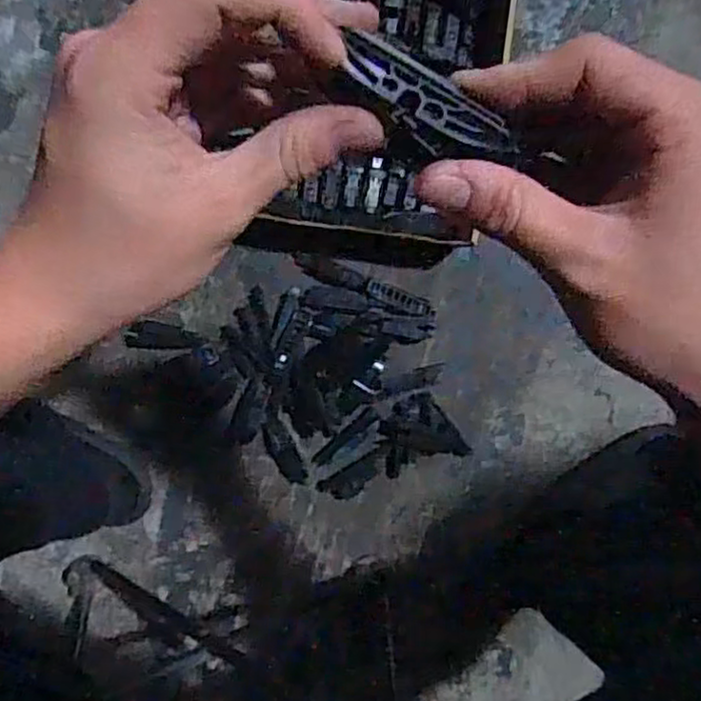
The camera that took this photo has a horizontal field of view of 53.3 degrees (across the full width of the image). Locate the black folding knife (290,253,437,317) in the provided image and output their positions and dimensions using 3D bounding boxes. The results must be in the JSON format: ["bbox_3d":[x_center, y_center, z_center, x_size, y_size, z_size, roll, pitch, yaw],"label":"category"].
[{"bbox_3d":[0.015,-0.066,0.731,0.155,0.007,0.024,21,95,-6],"label":"black folding knife"}]

